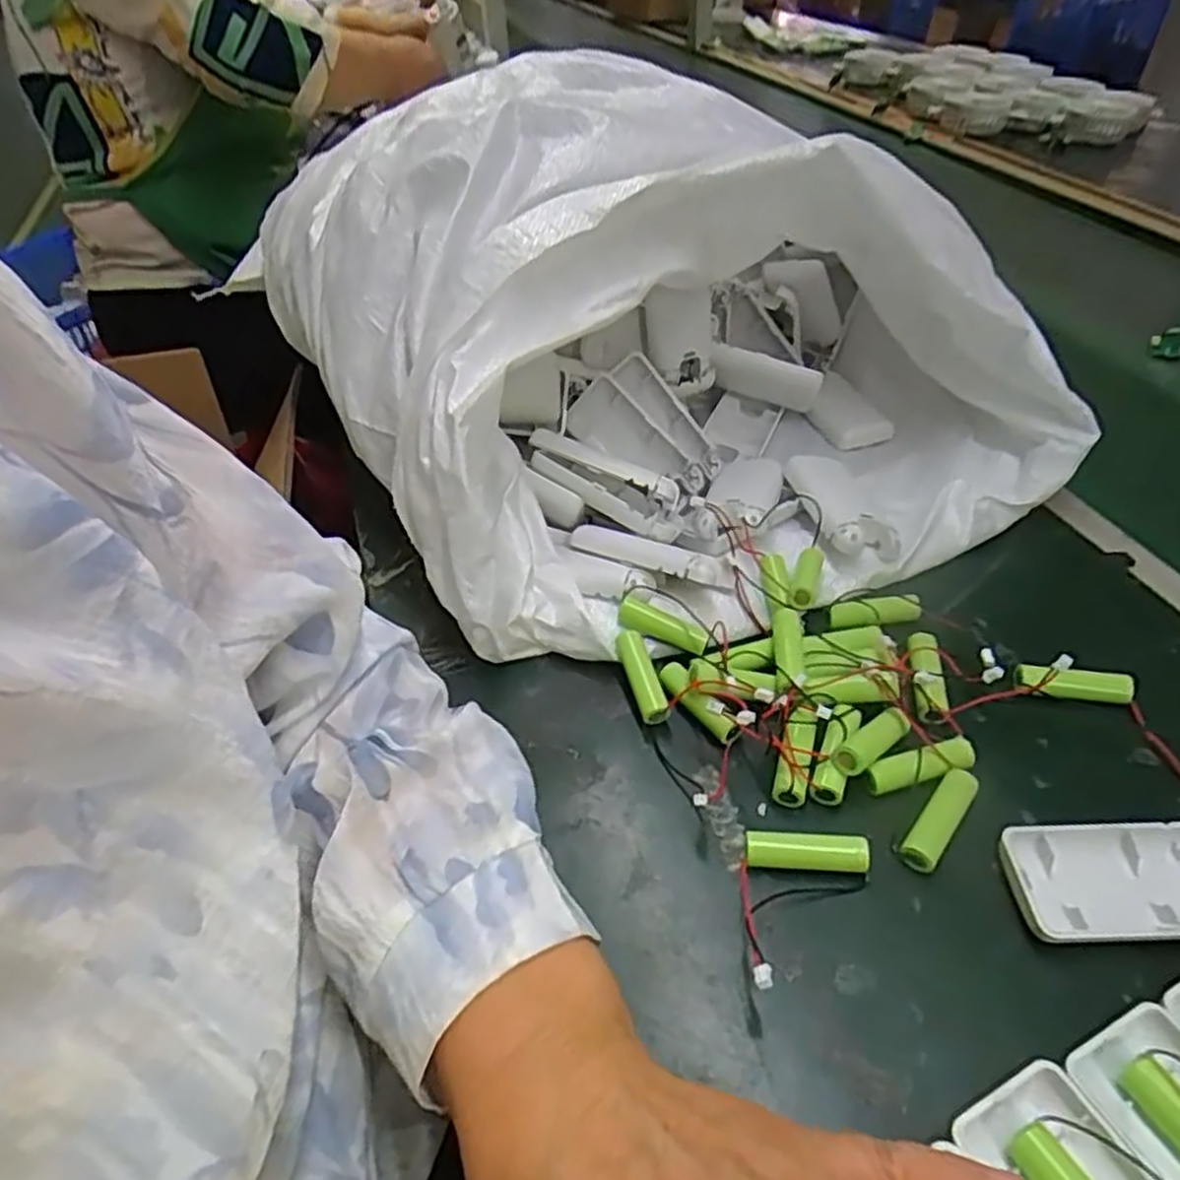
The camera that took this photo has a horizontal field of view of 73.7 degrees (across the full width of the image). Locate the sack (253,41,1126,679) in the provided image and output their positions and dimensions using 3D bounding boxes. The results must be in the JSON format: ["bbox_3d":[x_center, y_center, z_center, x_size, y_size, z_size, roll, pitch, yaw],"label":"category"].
[{"bbox_3d":[0.011,-0.194,0.534,0.380,0.200,0.488,-25,47,-20],"label":"sack"}]

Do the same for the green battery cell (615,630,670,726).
[{"bbox_3d":[0.026,0.044,0.396,0.013,0.017,0.050,-14,44,-9],"label":"green battery cell"}]

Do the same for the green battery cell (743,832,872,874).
[{"bbox_3d":[0.091,0.110,0.330,0.050,0.014,0.014,1,44,7],"label":"green battery cell"}]

